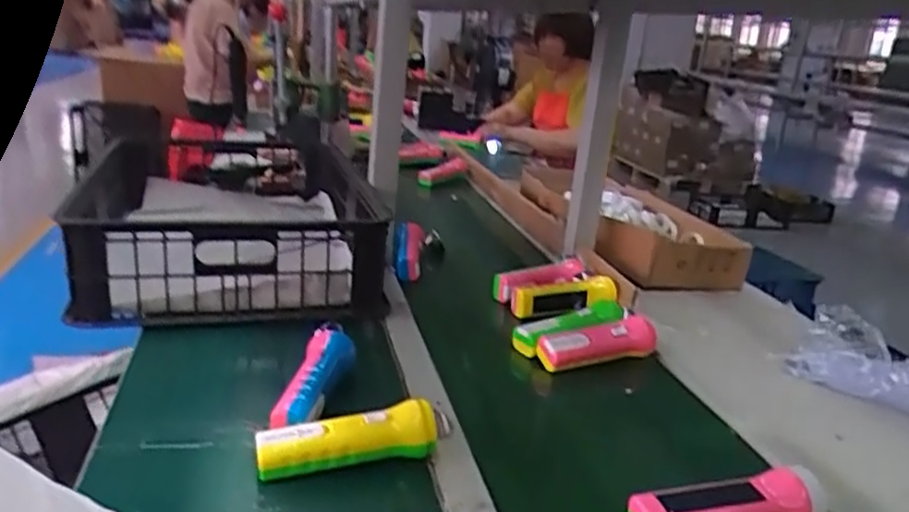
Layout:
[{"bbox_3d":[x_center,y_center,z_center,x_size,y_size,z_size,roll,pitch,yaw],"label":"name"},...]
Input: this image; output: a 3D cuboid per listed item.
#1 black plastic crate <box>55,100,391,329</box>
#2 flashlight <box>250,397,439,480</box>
[{"bbox_3d":[-0.373,-0.093,1.191,0.408,0.121,0.715,0,19,-19],"label":"black plastic crate"},{"bbox_3d":[-0.096,0.167,0.637,0.159,0.051,0.040,0,19,-17],"label":"flashlight"}]

